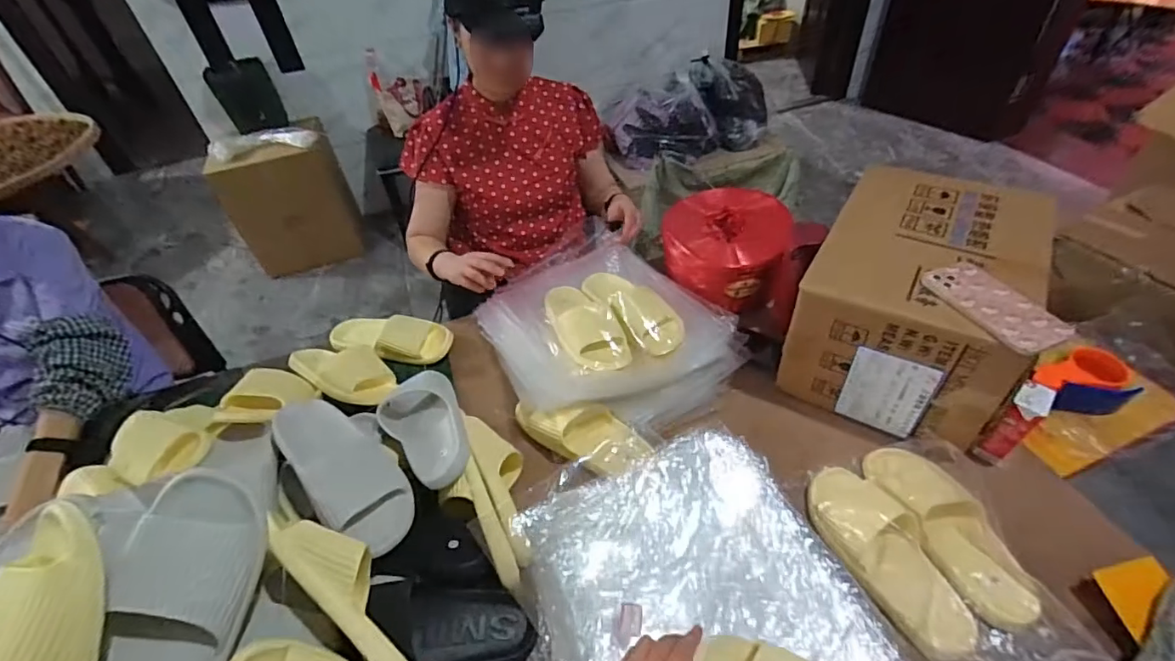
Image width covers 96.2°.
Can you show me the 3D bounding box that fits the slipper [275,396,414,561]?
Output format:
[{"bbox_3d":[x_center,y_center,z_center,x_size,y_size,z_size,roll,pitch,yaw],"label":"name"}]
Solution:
[{"bbox_3d":[-0.324,0.183,0.689,0.244,0.070,0.101,42,58,11],"label":"slipper"}]

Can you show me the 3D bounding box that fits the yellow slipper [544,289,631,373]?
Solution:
[{"bbox_3d":[-0.009,-0.011,0.936,0.104,0.070,0.219,-21,46,-15],"label":"yellow slipper"}]

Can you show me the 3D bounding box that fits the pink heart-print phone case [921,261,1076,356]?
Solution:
[{"bbox_3d":[0.518,-0.037,0.672,0.093,0.017,0.161,-17,45,-11],"label":"pink heart-print phone case"}]

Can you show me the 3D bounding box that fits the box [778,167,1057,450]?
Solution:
[{"bbox_3d":[0.520,-0.055,0.848,0.271,0.235,0.373,23,51,26],"label":"box"}]

